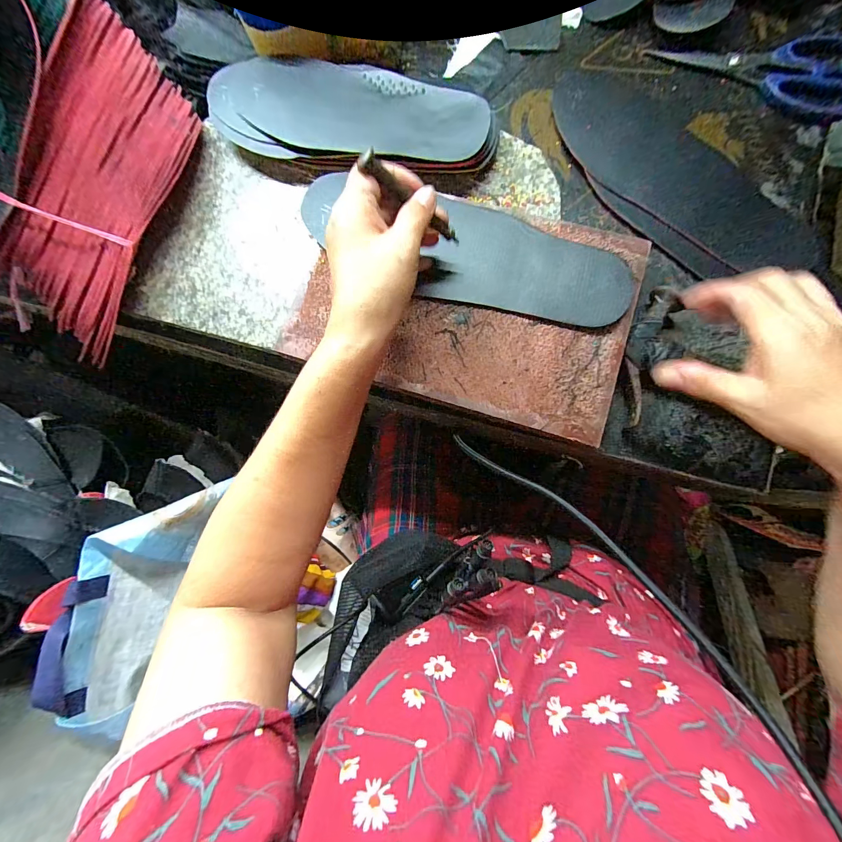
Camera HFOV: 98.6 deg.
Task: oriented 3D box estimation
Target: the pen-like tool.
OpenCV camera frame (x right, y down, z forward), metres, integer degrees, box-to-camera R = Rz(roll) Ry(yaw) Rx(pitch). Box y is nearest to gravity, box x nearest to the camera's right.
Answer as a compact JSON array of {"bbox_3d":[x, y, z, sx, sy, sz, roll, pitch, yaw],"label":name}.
[{"bbox_3d":[-0.003,-0.156,0.257,0.091,0.009,0.009,23,82,-38],"label":"pen-like tool"}]

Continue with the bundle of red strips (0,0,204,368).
[{"bbox_3d":[-0.290,-0.221,0.323,0.101,0.061,0.319,14,84,6],"label":"bundle of red strips"}]

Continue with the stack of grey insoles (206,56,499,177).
[{"bbox_3d":[-0.071,-0.282,0.342,0.276,0.042,0.101,21,84,7],"label":"stack of grey insoles"}]

